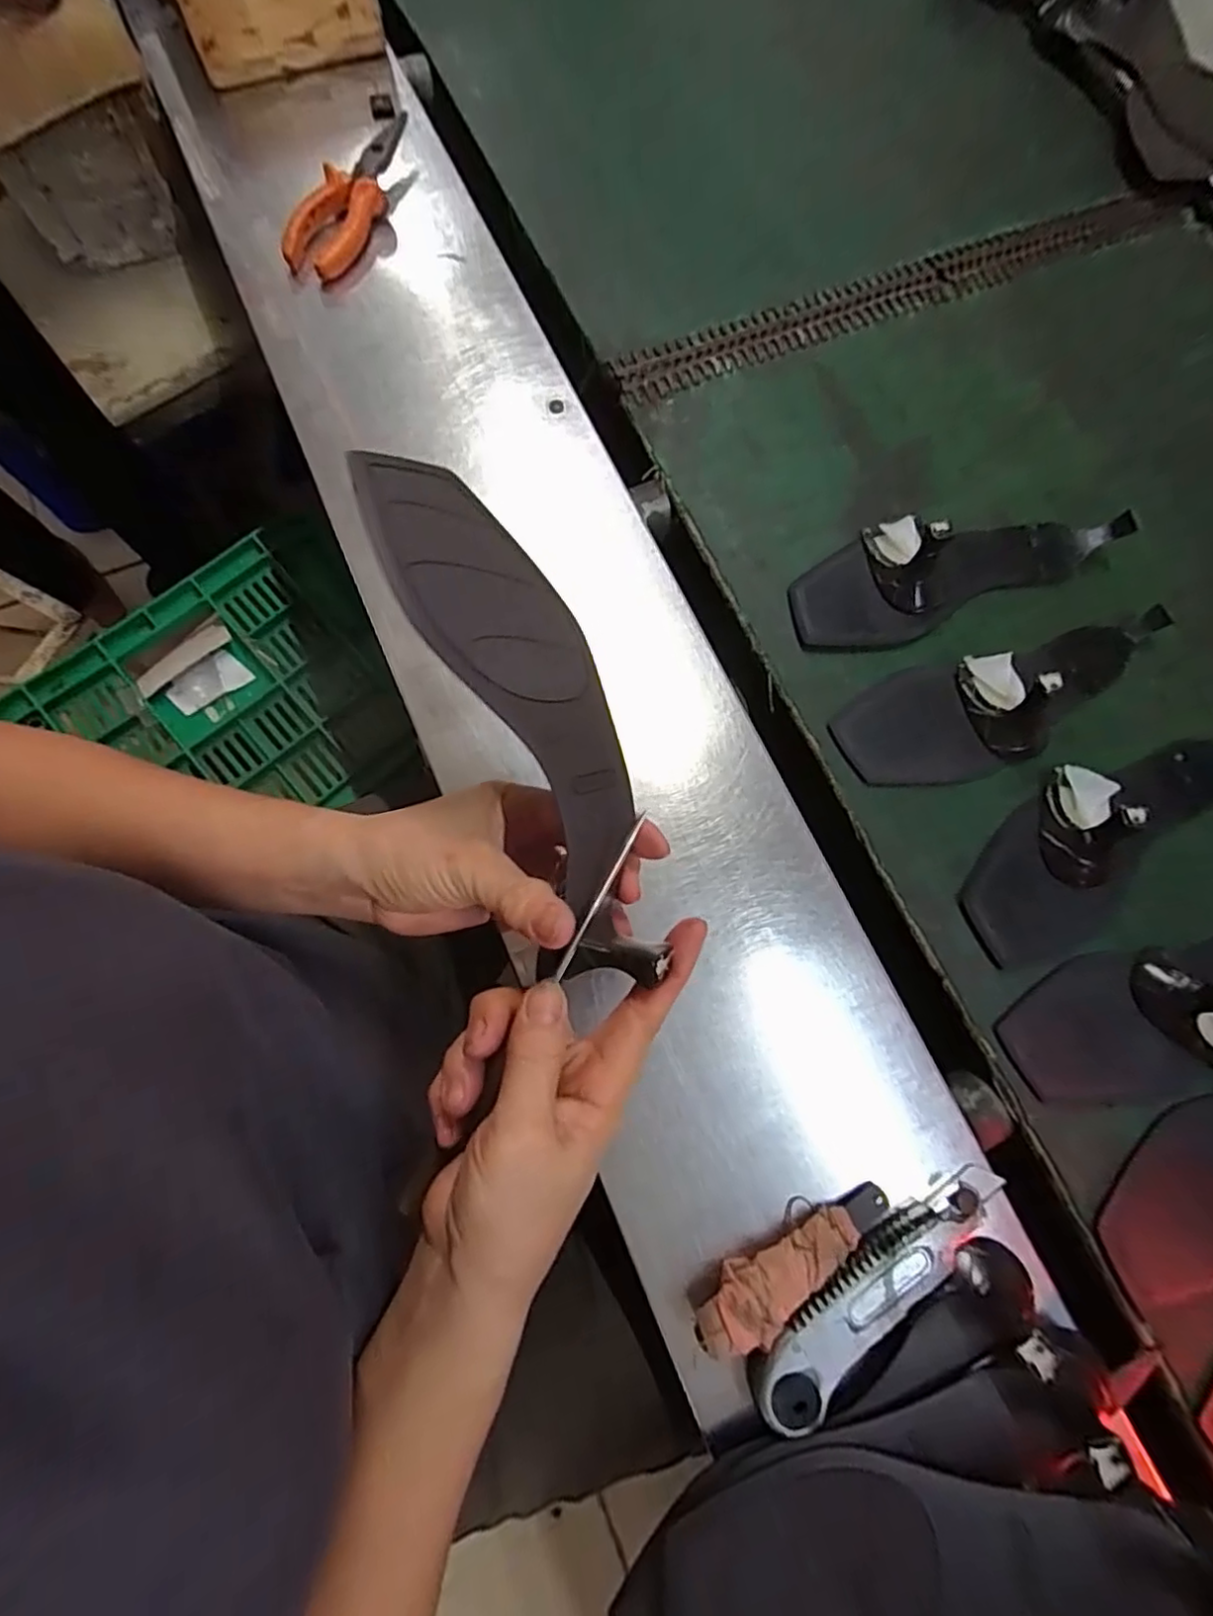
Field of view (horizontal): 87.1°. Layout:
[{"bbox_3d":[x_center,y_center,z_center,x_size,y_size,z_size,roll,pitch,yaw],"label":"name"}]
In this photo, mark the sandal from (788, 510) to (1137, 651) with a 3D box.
[{"bbox_3d":[0.245,-0.179,0.441,0.248,0.042,0.086,-20,77,-6],"label":"sandal"}]

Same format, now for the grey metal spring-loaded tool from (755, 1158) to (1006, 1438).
[{"bbox_3d":[0.138,0.239,0.323,0.158,0.022,0.038,-39,80,-10],"label":"grey metal spring-loaded tool"}]

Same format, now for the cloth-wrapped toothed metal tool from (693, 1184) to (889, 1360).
[{"bbox_3d":[0.096,0.232,0.320,0.113,0.029,0.029,-26,78,-8],"label":"cloth-wrapped toothed metal tool"}]

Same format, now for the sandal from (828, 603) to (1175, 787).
[{"bbox_3d":[0.275,-0.075,0.414,0.242,0.047,0.079,-15,76,-5],"label":"sandal"}]

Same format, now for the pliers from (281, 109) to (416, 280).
[{"bbox_3d":[-0.188,-0.461,0.487,0.041,0.032,0.152,31,77,6],"label":"pliers"}]

